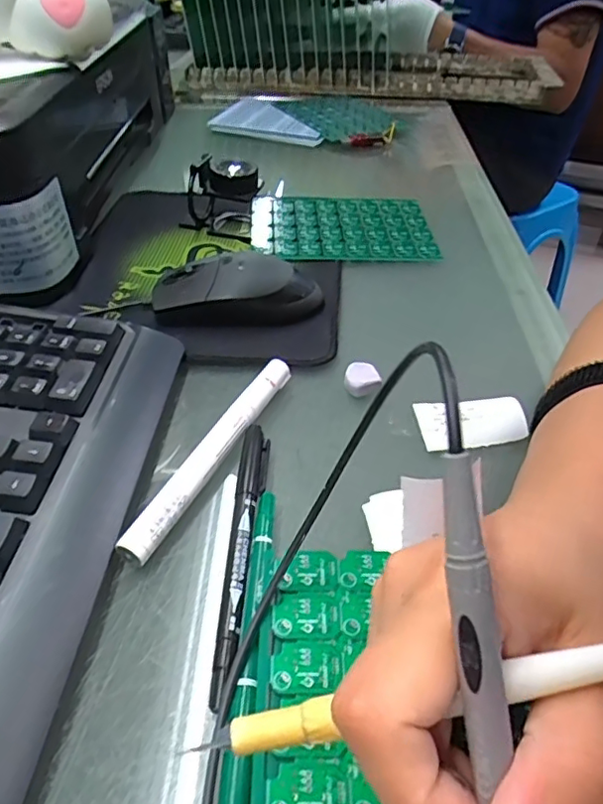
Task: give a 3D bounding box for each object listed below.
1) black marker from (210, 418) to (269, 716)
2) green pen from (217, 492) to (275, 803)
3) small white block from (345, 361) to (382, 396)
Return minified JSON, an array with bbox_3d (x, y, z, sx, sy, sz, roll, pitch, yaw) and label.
[{"bbox_3d":[-0.026,0.061,0.256,0.013,0.009,0.136,2,42,1],"label":"black marker"},{"bbox_3d":[-0.019,0.089,0.222,0.010,0.010,0.141,3,42,2],"label":"green pen"},{"bbox_3d":[0.036,-0.013,0.341,0.020,0.015,0.016,5,43,4],"label":"small white block"}]

